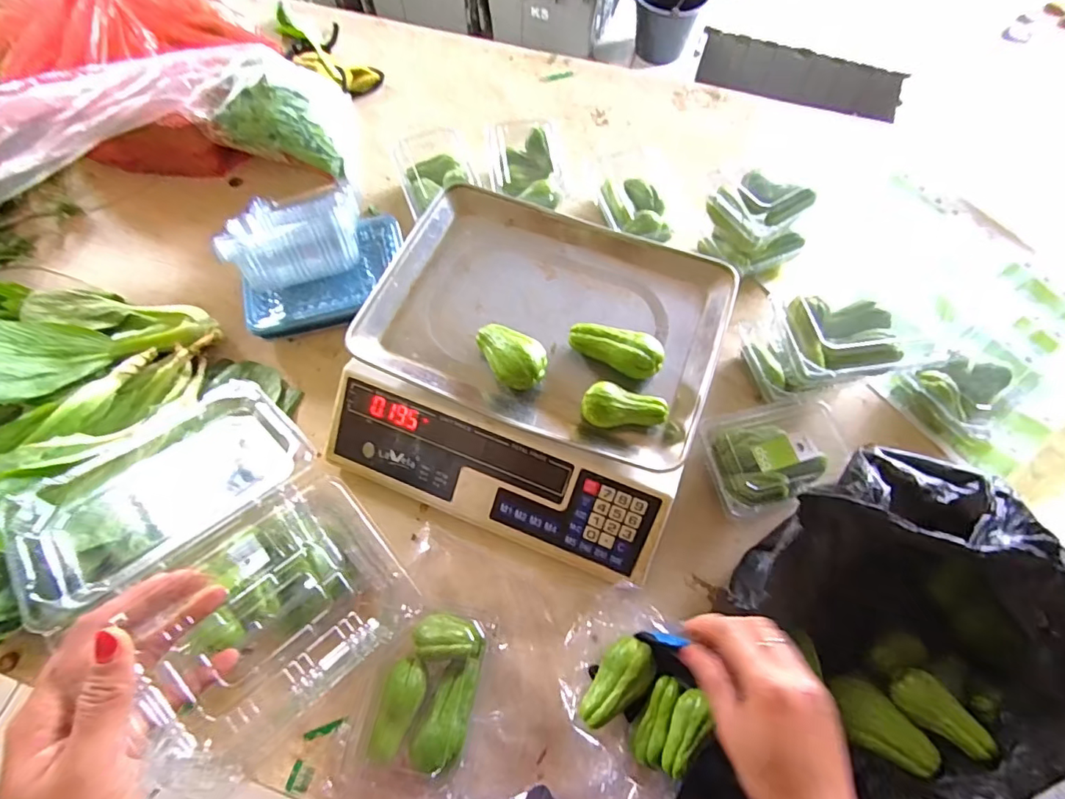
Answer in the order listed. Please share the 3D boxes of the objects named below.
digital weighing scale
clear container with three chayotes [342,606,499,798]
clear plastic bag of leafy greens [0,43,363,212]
[{"bbox_3d":[0.001,-0.038,0.520,0.326,0.126,0.321,21,68,8],"label":"digital weighing scale"},{"bbox_3d":[-0.090,0.246,0.432,0.090,0.055,0.127,12,67,5],"label":"clear container with three chayotes"},{"bbox_3d":[-0.466,-0.325,0.635,0.464,0.117,0.176,-16,68,-7],"label":"clear plastic bag of leafy greens"}]

